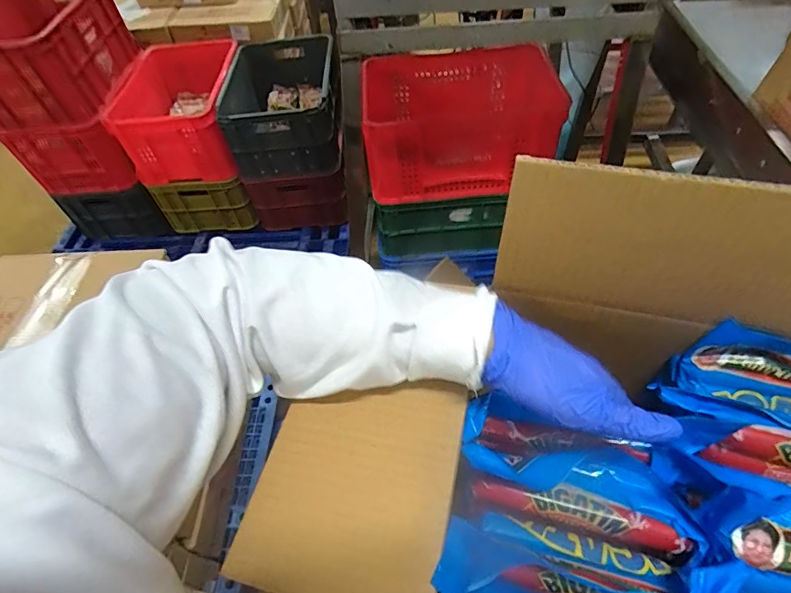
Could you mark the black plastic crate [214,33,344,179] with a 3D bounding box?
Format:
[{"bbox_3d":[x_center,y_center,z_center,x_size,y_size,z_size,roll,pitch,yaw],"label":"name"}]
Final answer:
[{"bbox_3d":[-0.398,-0.663,1.554,0.389,0.326,0.472,-8,53,-1],"label":"black plastic crate"}]

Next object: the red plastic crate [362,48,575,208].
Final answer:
[{"bbox_3d":[0.180,-0.498,1.268,0.524,0.253,0.400,-7,53,0],"label":"red plastic crate"}]

